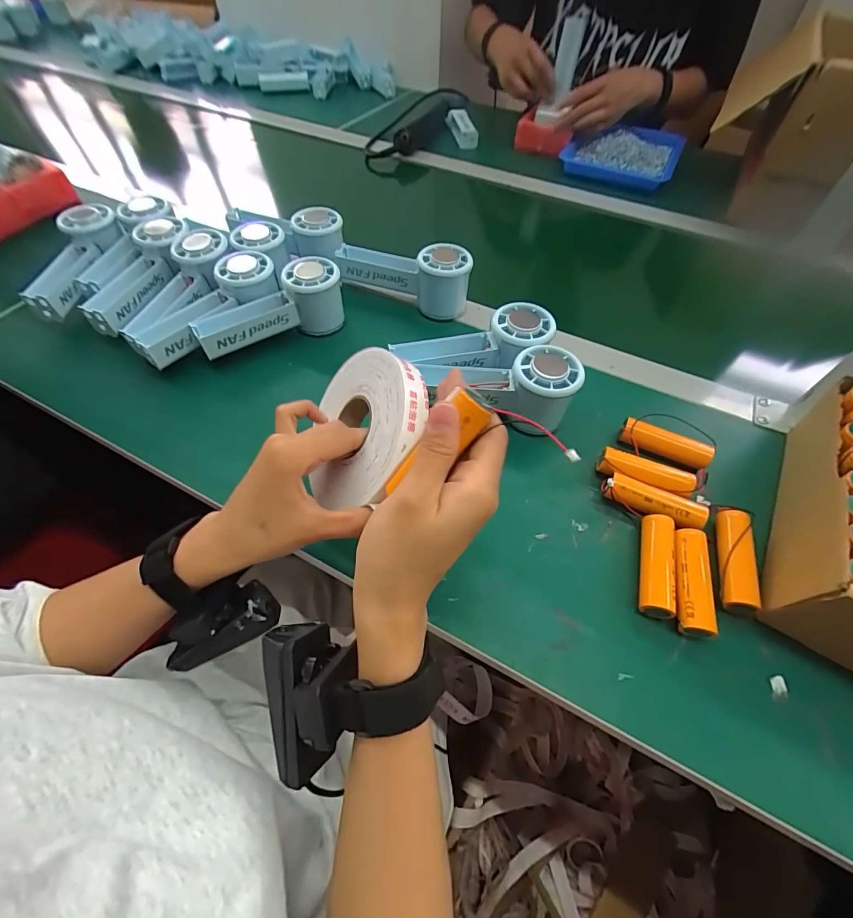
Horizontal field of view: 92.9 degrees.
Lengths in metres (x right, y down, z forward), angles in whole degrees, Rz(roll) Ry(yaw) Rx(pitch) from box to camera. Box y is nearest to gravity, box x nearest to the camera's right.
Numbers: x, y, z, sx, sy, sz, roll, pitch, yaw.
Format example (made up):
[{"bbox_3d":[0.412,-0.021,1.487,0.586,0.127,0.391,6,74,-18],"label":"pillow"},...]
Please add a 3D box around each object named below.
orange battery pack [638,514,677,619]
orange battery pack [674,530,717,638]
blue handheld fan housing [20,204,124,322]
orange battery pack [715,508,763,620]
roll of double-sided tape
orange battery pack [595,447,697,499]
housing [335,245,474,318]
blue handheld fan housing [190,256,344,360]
[{"bbox_3d":[0.165,0.076,0.293,0.021,0.019,0.070,12,57,6],"label":"orange battery pack"},{"bbox_3d":[0.183,0.086,0.285,0.023,0.021,0.073,13,57,7],"label":"orange battery pack"},{"bbox_3d":[-0.386,-0.218,0.443,0.047,0.032,0.143,6,69,2],"label":"blue handheld fan housing"},{"bbox_3d":[0.222,0.071,0.293,0.023,0.025,0.073,12,57,6],"label":"orange battery pack"},{"bbox_3d":[-0.040,-0.021,0.267,0.098,0.012,0.105,-9,71,44],"label":"roll of double-sided tape"},{"bbox_3d":[0.177,0.014,0.333,0.071,0.022,0.025,20,58,11],"label":"orange battery pack"},{"bbox_3d":[-0.026,-0.209,0.459,0.153,0.066,0.046,16,57,9],"label":"housing"},{"bbox_3d":[-0.158,-0.147,0.413,0.144,0.064,0.043,-27,61,-18],"label":"blue handheld fan housing"}]

